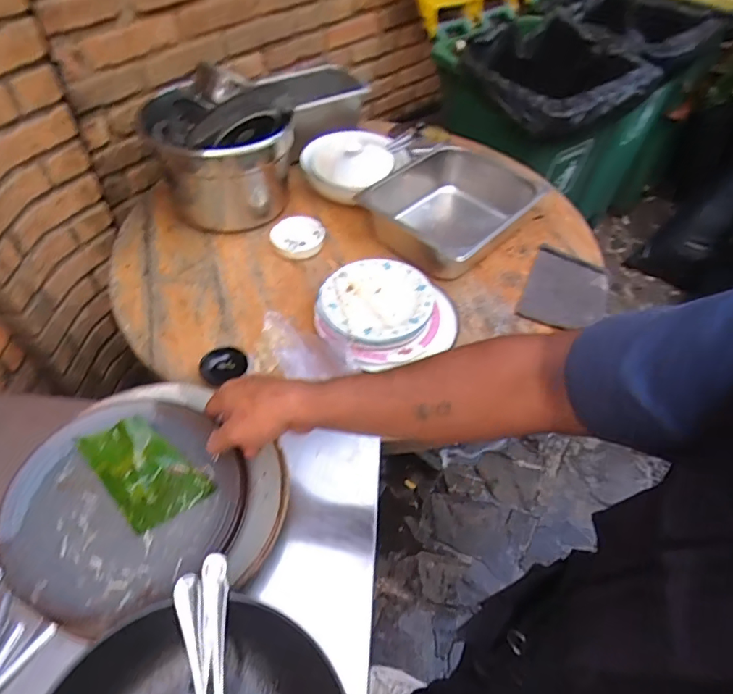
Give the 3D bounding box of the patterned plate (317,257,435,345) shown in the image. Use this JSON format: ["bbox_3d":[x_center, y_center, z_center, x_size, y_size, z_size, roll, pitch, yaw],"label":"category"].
[{"bbox_3d":[0.017,-0.079,0.856,0.180,0.016,0.177,-1,57,1],"label":"patterned plate"}]

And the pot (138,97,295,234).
[{"bbox_3d":[-0.294,-0.384,1.027,0.248,0.223,0.232,2,49,-2],"label":"pot"}]

